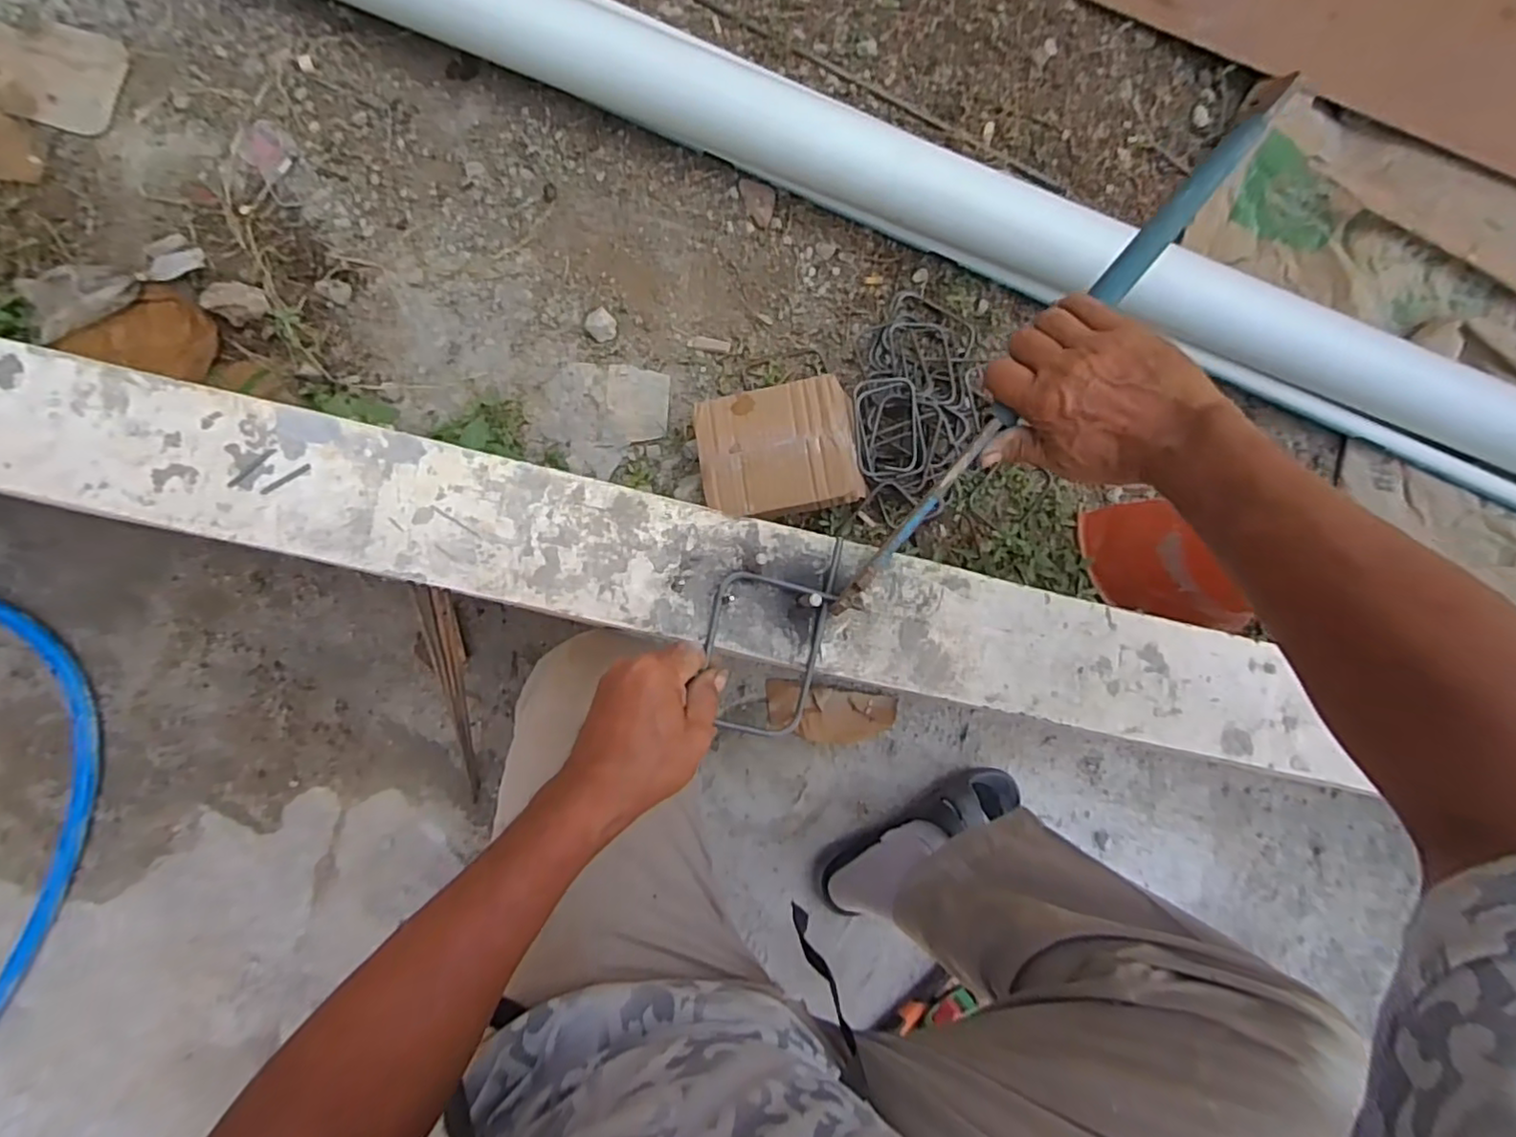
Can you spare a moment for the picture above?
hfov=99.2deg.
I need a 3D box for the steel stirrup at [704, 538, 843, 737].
[{"bbox_3d":[0.006,0.044,0.457,0.081,0.012,0.146,13,88,-6],"label":"steel stirrup"}]

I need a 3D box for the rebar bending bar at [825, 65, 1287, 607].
[{"bbox_3d":[0.221,-0.164,0.464,0.022,0.034,0.510,41,87,-4],"label":"rebar bending bar"}]

